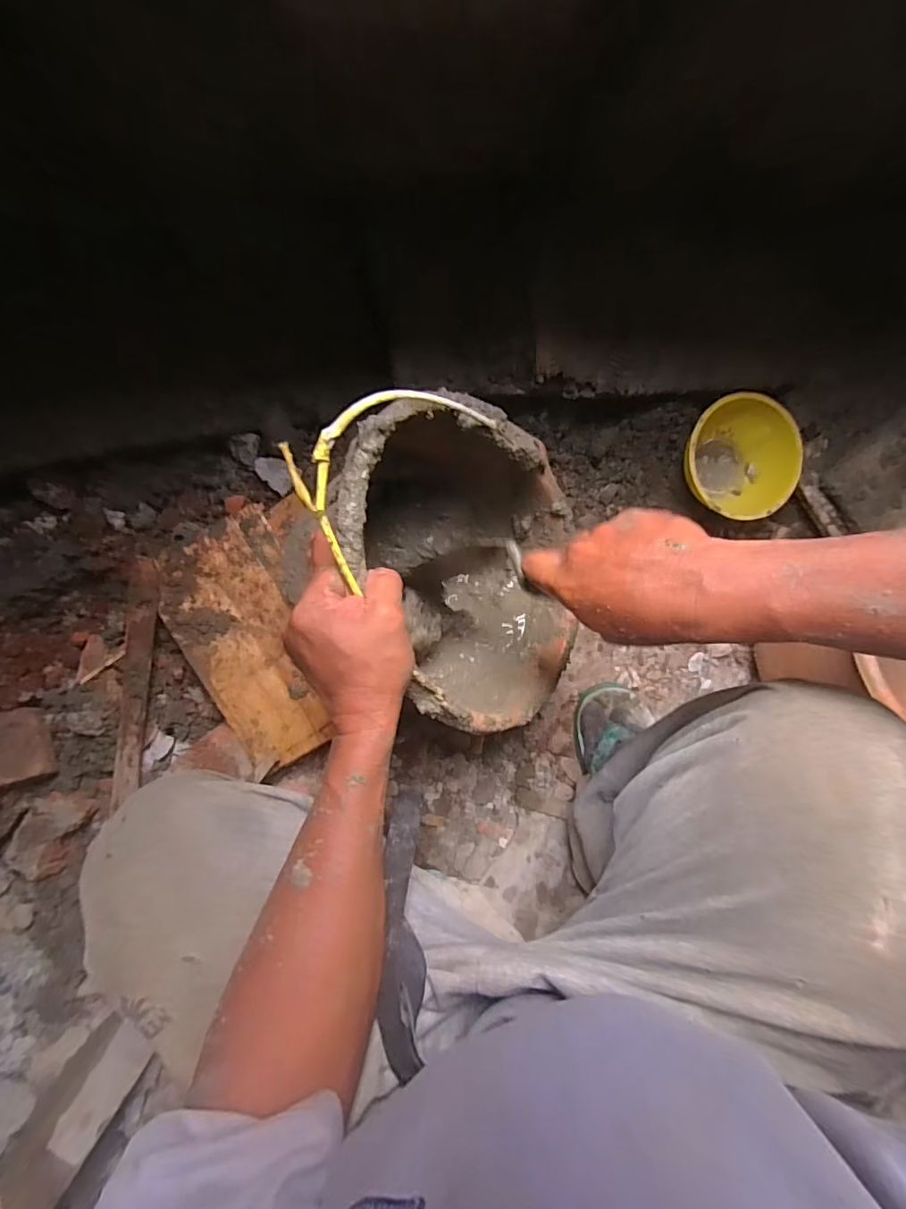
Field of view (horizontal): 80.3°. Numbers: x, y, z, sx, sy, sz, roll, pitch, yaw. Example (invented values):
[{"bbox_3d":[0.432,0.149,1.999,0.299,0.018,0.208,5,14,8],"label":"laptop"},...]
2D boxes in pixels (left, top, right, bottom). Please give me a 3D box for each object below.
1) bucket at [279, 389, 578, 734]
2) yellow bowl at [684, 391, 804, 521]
[{"bbox_3d":[0.025,-0.031,0.456,0.191,0.235,0.264,-26,94,-4],"label":"bucket"},{"bbox_3d":[0.332,-0.171,0.640,0.128,0.058,0.139,0,92,-5],"label":"yellow bowl"}]

